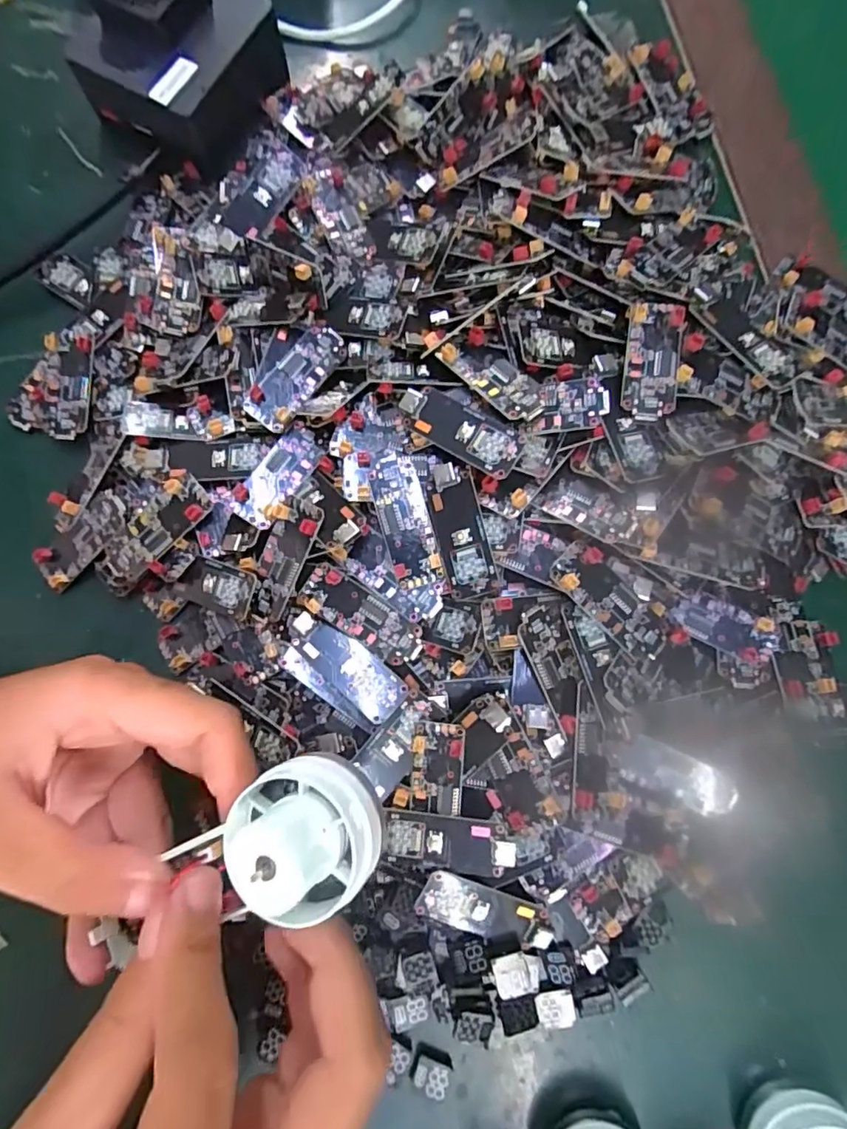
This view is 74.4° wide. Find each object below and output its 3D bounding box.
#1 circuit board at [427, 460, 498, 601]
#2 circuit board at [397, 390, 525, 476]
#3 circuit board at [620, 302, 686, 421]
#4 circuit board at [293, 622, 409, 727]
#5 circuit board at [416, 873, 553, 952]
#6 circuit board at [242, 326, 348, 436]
[{"bbox_3d":[0.014,-0.013,0.213,0.017,0.007,0.050,-12,78,-4],"label":"circuit board"},{"bbox_3d":[0.014,-0.052,0.212,0.049,0.006,0.018,33,90,17],"label":"circuit board"},{"bbox_3d":[0.087,-0.077,0.213,0.020,0.009,0.049,10,78,1],"label":"circuit board"},{"bbox_3d":[-0.029,0.041,0.215,0.046,0.005,0.019,36,79,6],"label":"circuit board"},{"bbox_3d":[0.023,0.127,0.203,0.050,0.004,0.018,23,93,-8],"label":"circuit board"},{"bbox_3d":[-0.052,-0.079,0.232,0.020,0.007,0.050,37,79,6],"label":"circuit board"}]

